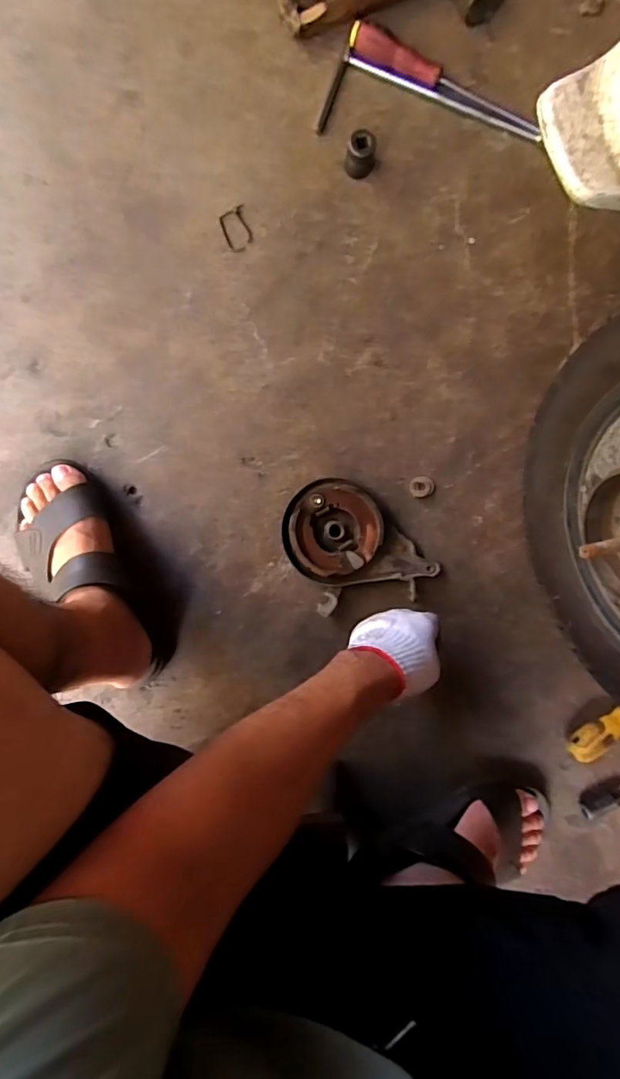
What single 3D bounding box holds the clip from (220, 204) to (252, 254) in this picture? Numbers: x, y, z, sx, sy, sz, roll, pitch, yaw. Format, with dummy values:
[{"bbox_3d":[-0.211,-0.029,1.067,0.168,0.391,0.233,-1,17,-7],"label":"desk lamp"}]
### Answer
[{"bbox_3d":[-0.086,-0.364,0.589,0.032,0.004,0.052,-18,90,-5],"label":"clip"}]

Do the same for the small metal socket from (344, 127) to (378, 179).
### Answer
[{"bbox_3d":[0.060,-0.446,0.583,0.033,0.036,0.030,0,89,-5],"label":"small metal socket"}]

